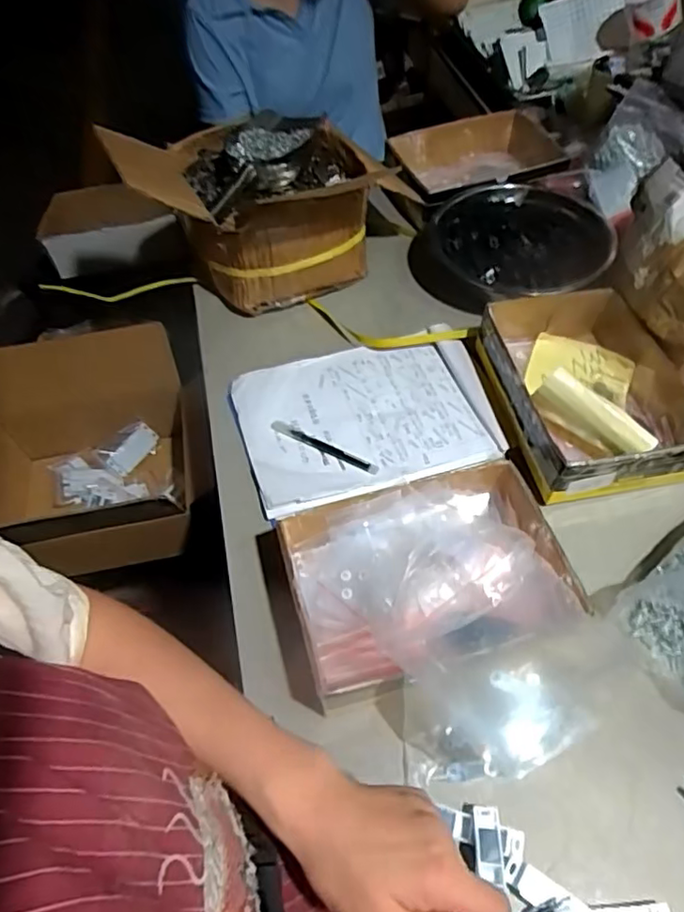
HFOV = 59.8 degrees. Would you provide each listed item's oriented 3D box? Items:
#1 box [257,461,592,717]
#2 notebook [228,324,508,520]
[{"bbox_3d":[0.070,0.112,0.567,0.278,0.060,0.194,-14,55,-7],"label":"box"},{"bbox_3d":[0.031,-0.051,0.734,0.302,0.015,0.222,-14,55,-7],"label":"notebook"}]

